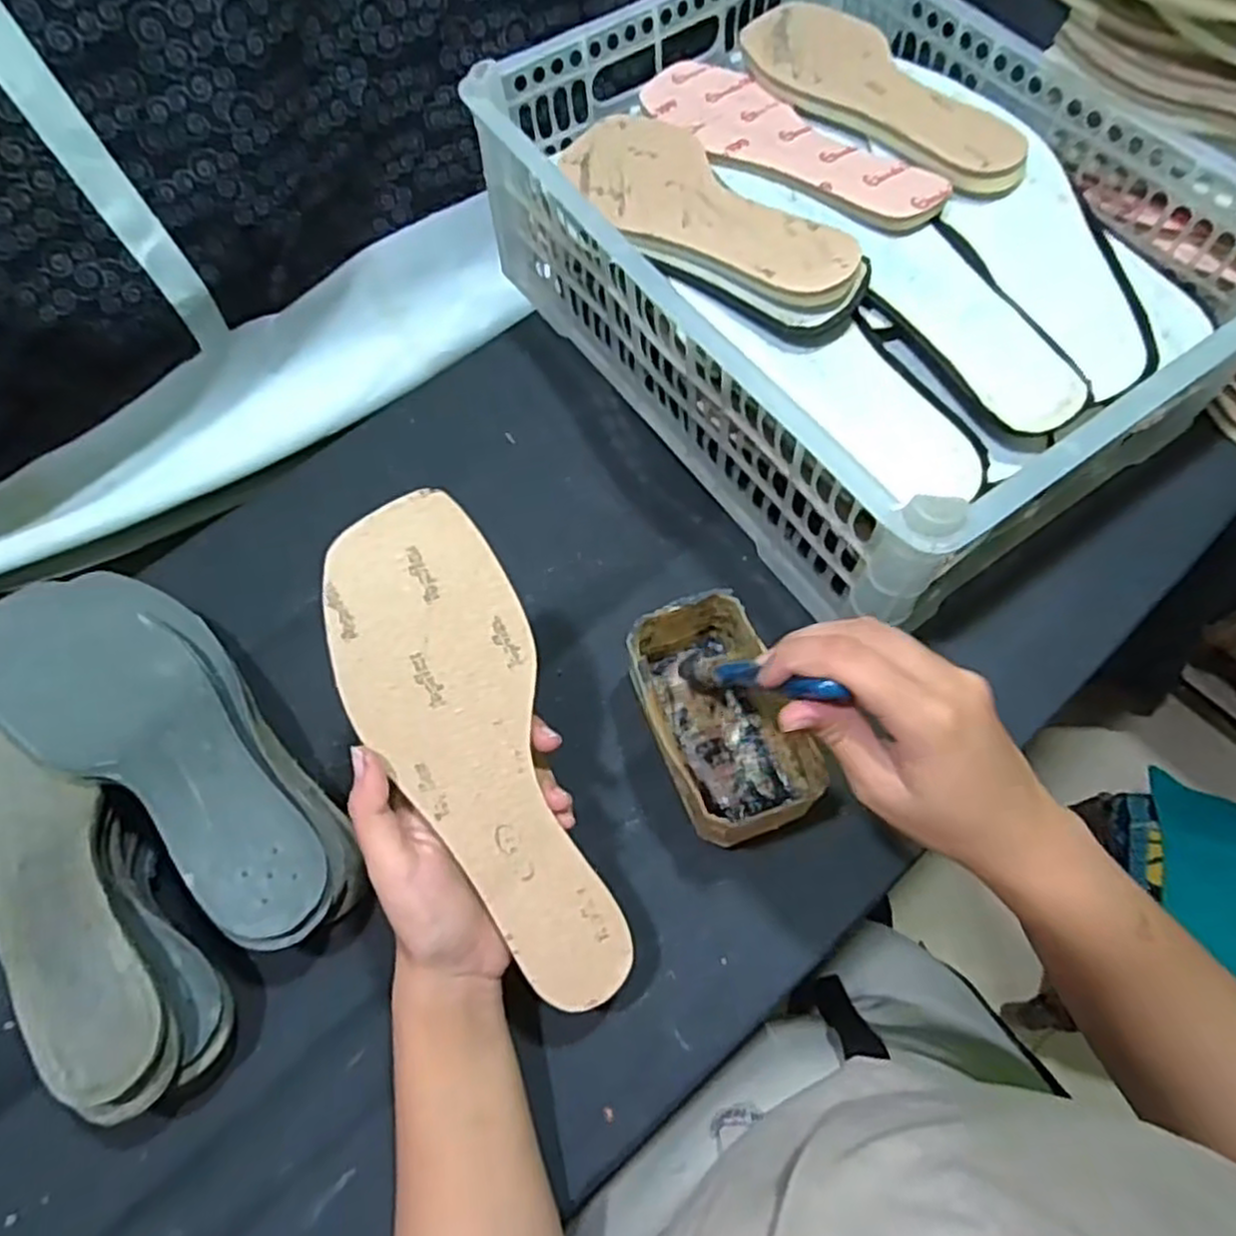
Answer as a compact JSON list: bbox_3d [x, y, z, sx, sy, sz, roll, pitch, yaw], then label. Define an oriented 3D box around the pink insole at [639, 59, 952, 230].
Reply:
[{"bbox_3d":[0.103,-0.308,0.485,0.070,0.009,0.234,-34,62,-13],"label":"pink insole"}]

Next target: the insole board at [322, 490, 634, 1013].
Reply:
[{"bbox_3d":[-0.064,0.065,0.335,0.081,0.004,0.236,-19,93,-18],"label":"insole board"}]

